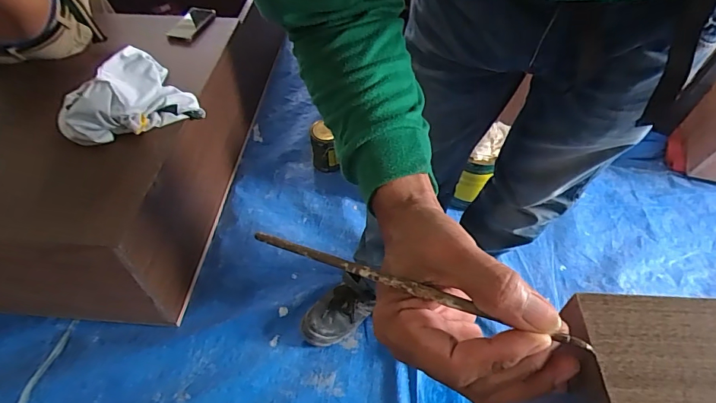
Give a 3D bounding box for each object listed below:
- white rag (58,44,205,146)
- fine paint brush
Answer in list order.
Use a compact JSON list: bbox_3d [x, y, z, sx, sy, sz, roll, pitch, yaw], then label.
[{"bbox_3d":[-0.530,-0.233,0.986,0.197,0.119,0.275,36,59,27],"label":"white rag"},{"bbox_3d":[0.027,0.048,0.244,0.192,0.009,0.006,16,53,14],"label":"fine paint brush"}]

